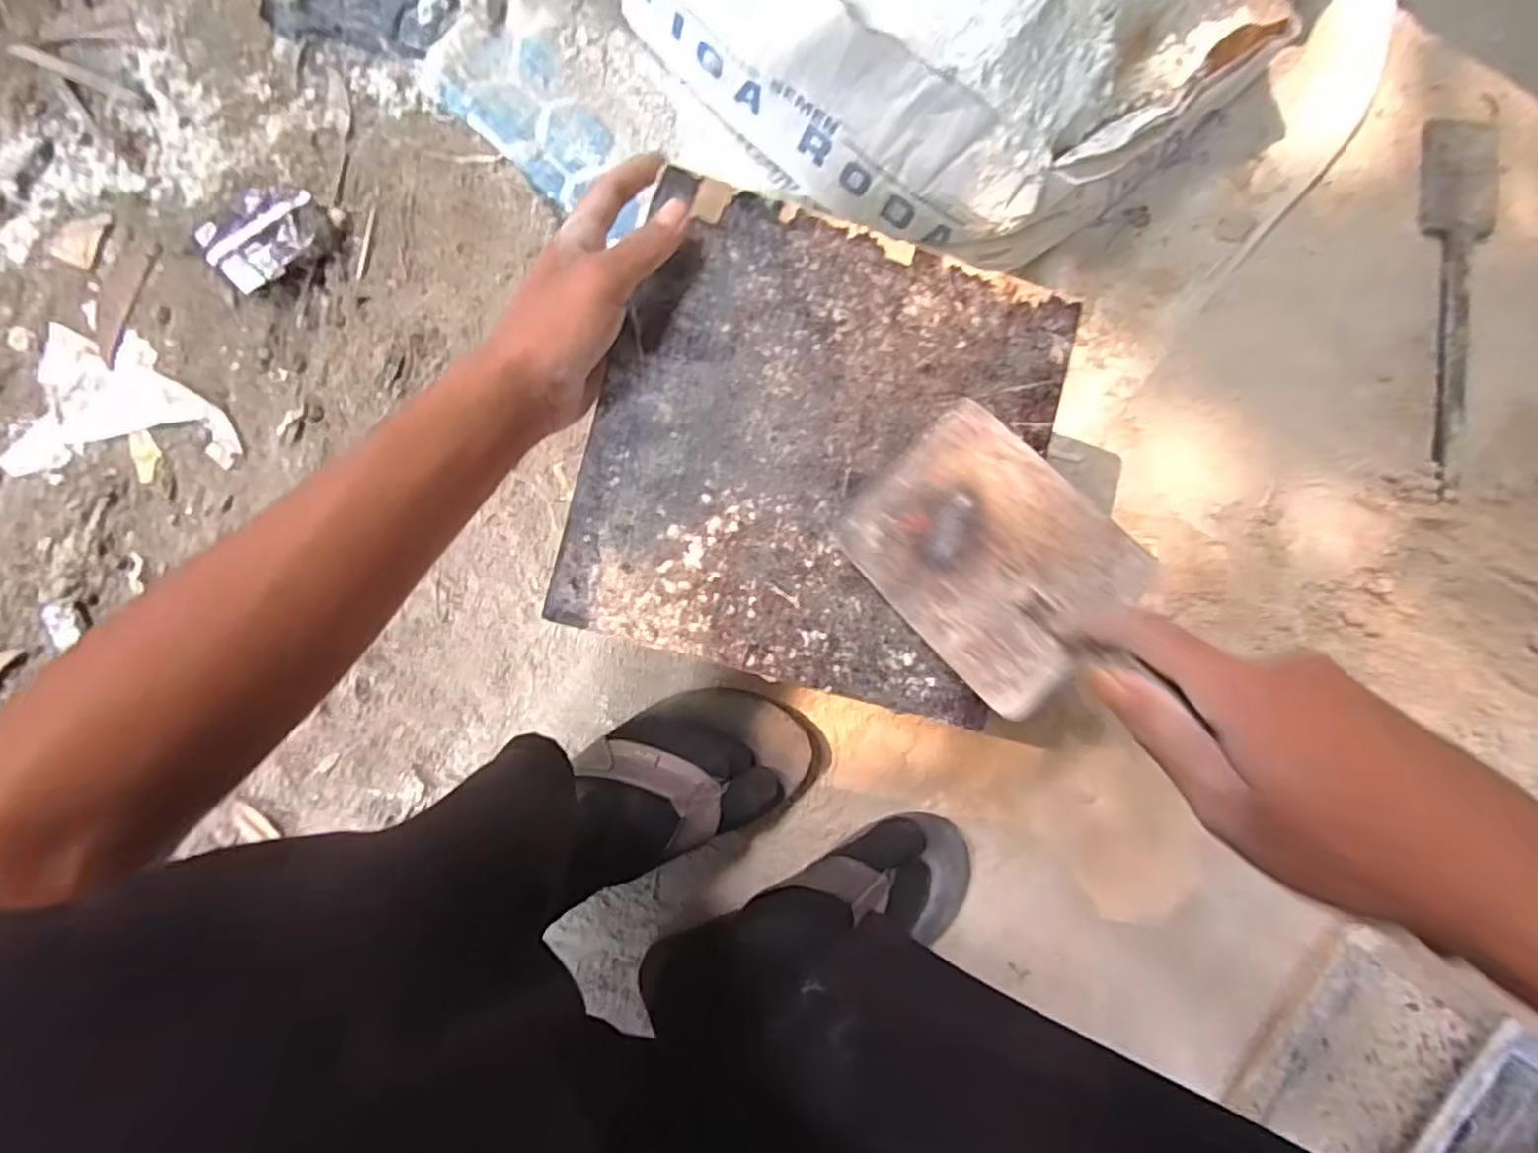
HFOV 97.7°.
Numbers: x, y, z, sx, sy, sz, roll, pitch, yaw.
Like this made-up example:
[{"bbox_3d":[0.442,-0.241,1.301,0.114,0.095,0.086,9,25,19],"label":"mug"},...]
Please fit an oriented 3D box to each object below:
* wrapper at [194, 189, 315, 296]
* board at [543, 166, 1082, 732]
[{"bbox_3d":[-0.366,-0.247,0.487,0.079,0.015,0.057,-39,96,-2],"label":"wrapper"},{"bbox_3d":[0.029,-0.064,0.360,0.231,0.014,0.239,16,92,-6],"label":"board"}]

